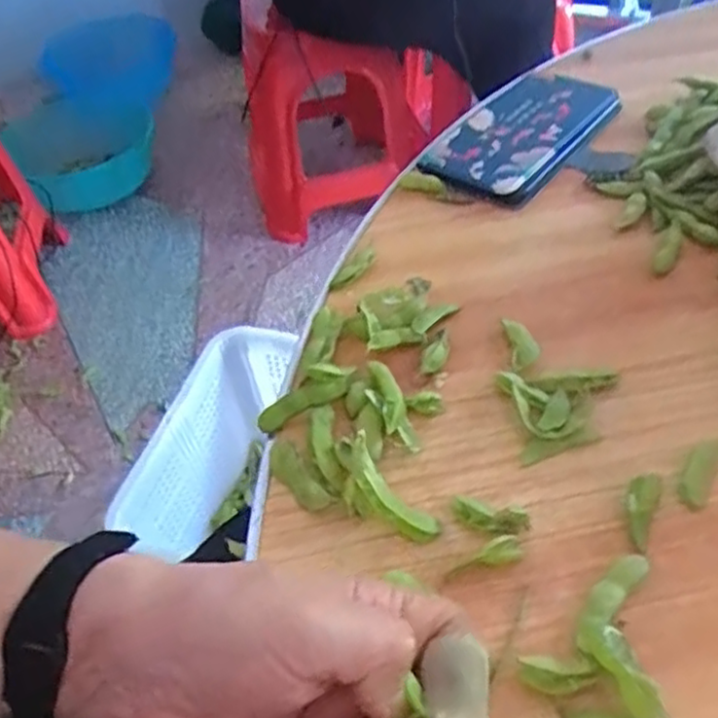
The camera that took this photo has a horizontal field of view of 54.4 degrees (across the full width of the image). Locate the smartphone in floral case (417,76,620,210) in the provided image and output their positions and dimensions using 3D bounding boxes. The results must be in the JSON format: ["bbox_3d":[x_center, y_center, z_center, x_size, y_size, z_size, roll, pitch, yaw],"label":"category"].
[{"bbox_3d":[0.117,-0.164,0.514,0.087,0.018,0.150,30,58,28],"label":"smartphone in floral case"}]

